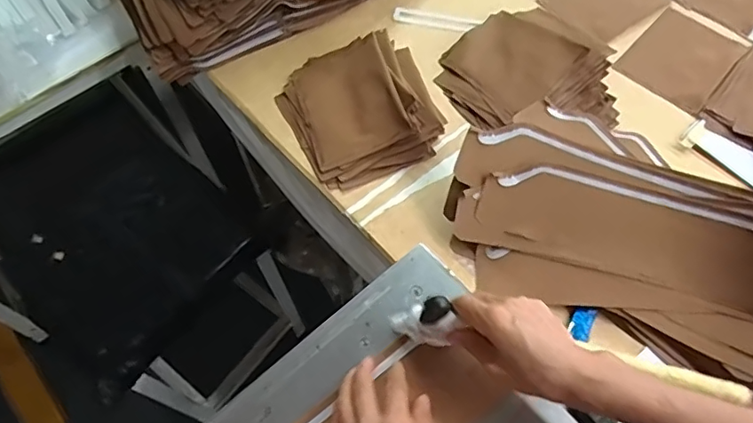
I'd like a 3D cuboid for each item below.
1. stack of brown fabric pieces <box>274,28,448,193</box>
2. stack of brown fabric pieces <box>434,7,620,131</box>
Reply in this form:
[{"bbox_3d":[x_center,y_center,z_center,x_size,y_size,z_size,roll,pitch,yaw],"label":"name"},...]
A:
[{"bbox_3d":[-0.023,-0.160,0.786,0.206,0.059,0.234,-25,63,-12],"label":"stack of brown fabric pieces"},{"bbox_3d":[0.212,-0.208,0.812,0.207,0.068,0.247,-23,63,-11],"label":"stack of brown fabric pieces"}]

